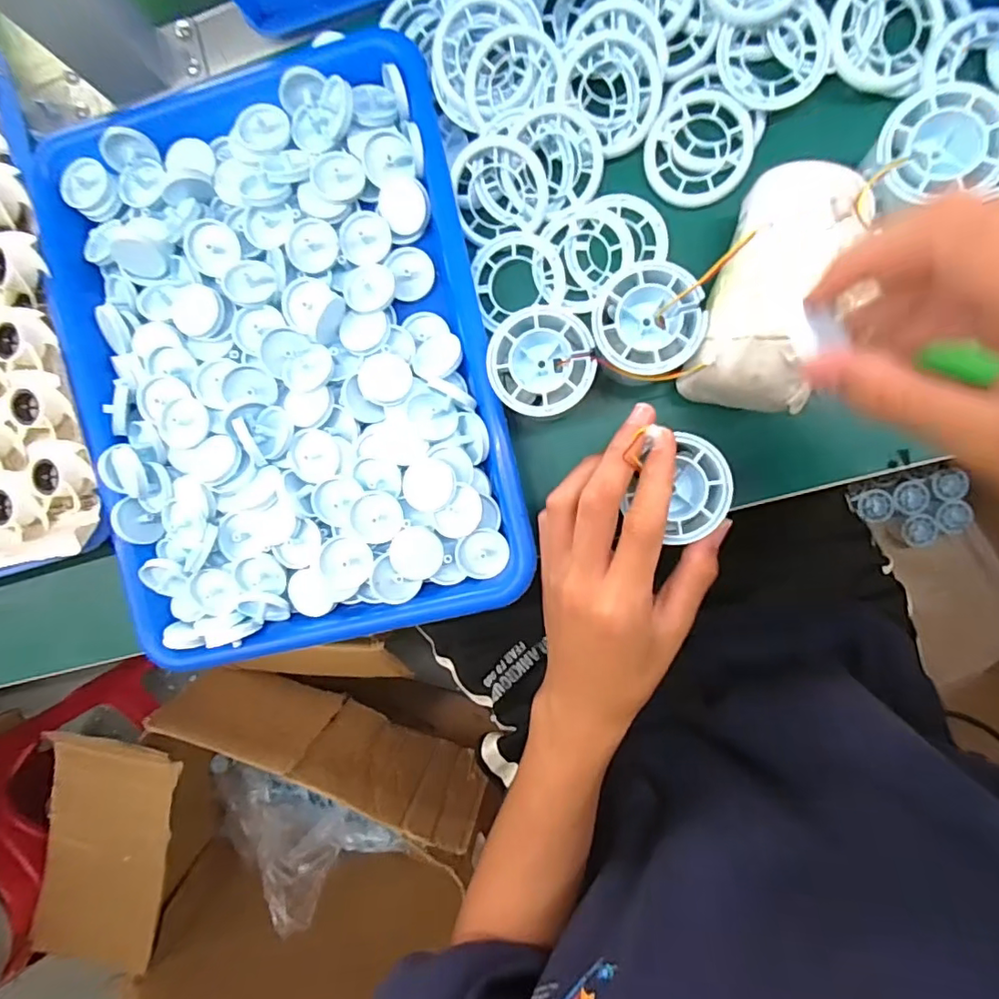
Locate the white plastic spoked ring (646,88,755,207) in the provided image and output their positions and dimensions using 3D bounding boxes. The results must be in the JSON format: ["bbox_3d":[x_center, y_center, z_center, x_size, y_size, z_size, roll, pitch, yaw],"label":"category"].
[{"bbox_3d":[0.111,-0.195,0.308,0.056,0.014,0.054,0,91,8],"label":"white plastic spoked ring"}]

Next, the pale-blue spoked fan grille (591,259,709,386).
[{"bbox_3d":[0.075,-0.089,0.282,0.054,0.015,0.057,-6,90,8],"label":"pale-blue spoked fan grille"}]

